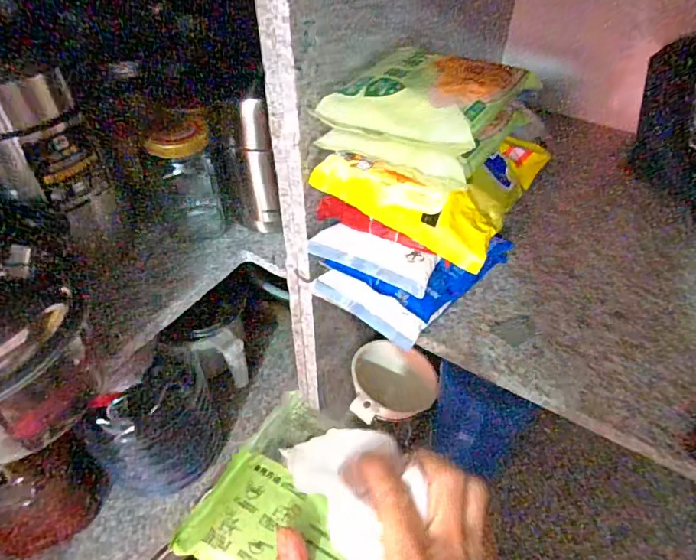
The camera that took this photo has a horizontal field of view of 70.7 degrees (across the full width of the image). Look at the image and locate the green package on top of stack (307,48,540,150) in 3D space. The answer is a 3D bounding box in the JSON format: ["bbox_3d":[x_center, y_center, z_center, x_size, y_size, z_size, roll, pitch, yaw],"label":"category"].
[{"bbox_3d":[0.063,-0.150,0.390,0.130,0.035,0.140,26,51,22],"label":"green package on top of stack"}]

